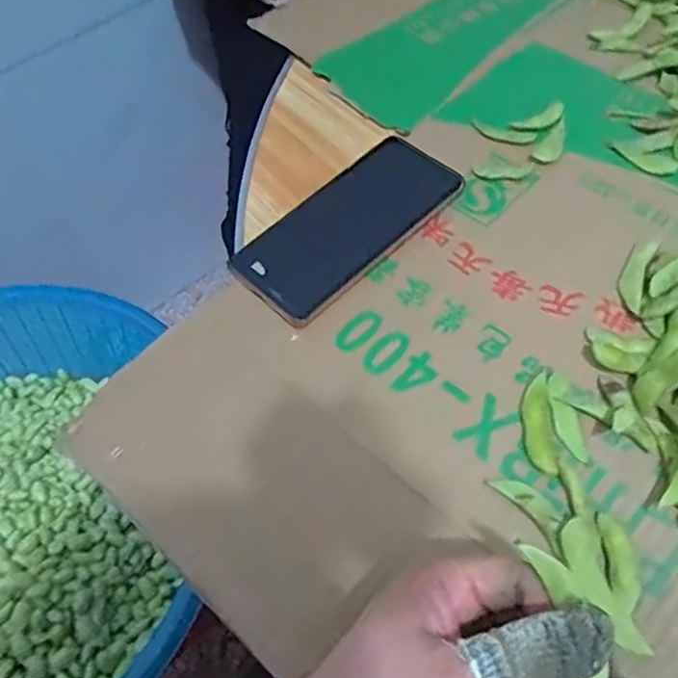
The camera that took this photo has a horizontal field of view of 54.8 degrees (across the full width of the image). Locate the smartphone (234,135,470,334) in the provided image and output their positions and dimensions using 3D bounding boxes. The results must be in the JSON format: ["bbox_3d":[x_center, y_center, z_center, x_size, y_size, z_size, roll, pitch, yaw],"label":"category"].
[{"bbox_3d":[0.008,-0.079,0.452,0.074,0.016,0.170,37,67,25],"label":"smartphone"}]

